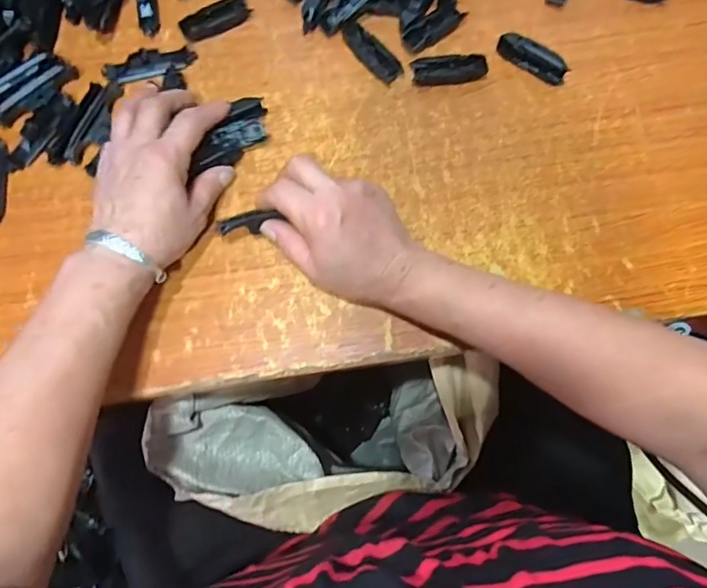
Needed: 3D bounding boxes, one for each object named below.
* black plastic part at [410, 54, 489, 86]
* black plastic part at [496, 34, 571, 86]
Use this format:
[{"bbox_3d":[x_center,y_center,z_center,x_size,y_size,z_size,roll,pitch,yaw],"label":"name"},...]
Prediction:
[{"bbox_3d":[0.086,-0.201,0.444,0.065,0.011,0.023,-4,77,-2],"label":"black plastic part"},{"bbox_3d":[0.158,-0.208,0.440,0.066,0.021,0.012,33,79,7],"label":"black plastic part"}]

